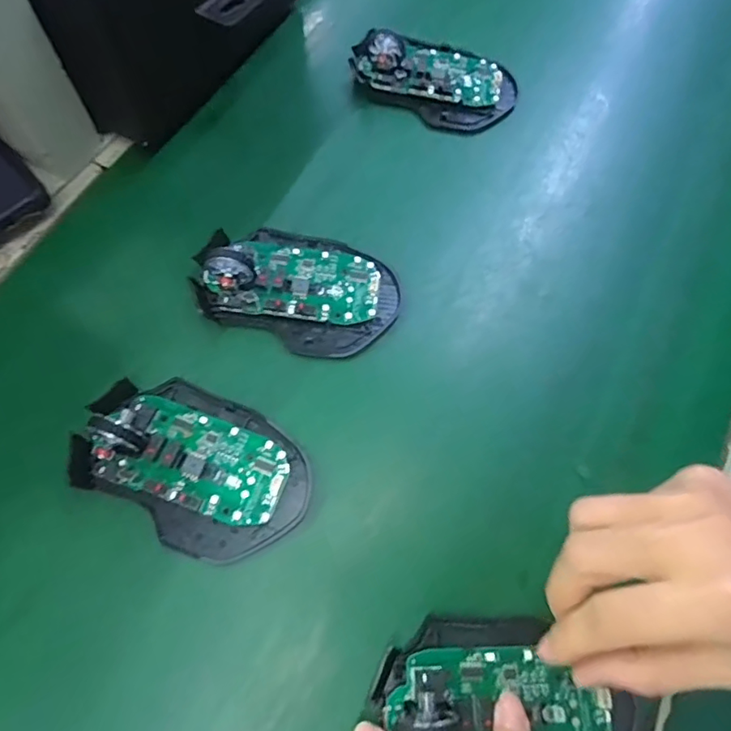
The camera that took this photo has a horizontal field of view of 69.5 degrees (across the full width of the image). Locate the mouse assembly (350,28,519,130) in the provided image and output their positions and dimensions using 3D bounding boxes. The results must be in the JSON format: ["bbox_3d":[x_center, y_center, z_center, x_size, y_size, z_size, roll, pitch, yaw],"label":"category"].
[{"bbox_3d":[0.049,-0.205,0.368,0.110,0.030,0.070,29,70,7],"label":"mouse assembly"}]

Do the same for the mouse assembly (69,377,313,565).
[{"bbox_3d":[-0.085,0.045,0.255,0.112,0.025,0.070,29,68,10],"label":"mouse assembly"}]

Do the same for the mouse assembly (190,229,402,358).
[{"bbox_3d":[-0.037,-0.049,0.296,0.109,0.025,0.069,20,69,4],"label":"mouse assembly"}]

